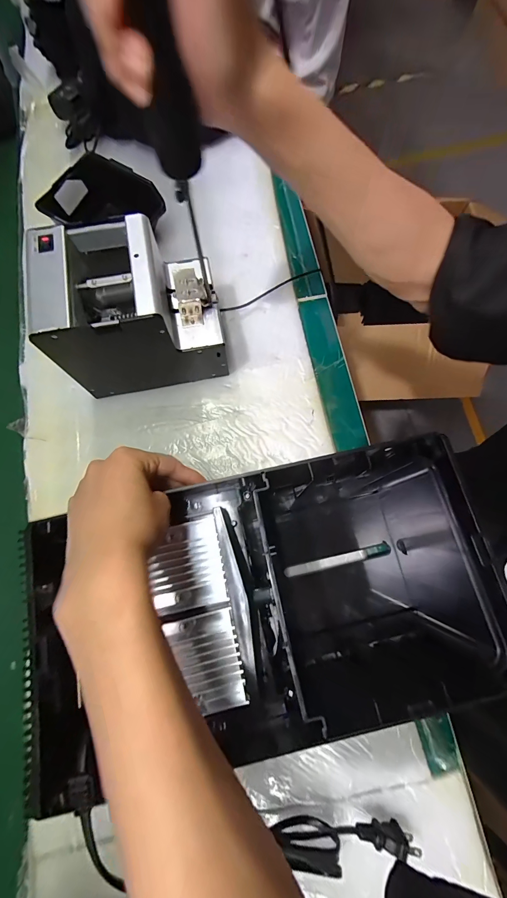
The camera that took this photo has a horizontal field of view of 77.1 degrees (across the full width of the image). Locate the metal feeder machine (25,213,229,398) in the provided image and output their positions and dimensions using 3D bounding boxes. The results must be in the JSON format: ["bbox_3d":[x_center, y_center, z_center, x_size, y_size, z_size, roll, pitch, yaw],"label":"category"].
[{"bbox_3d":[-0.133,-0.158,0.374,0.172,0.143,0.122,-12,75,-3],"label":"metal feeder machine"}]

